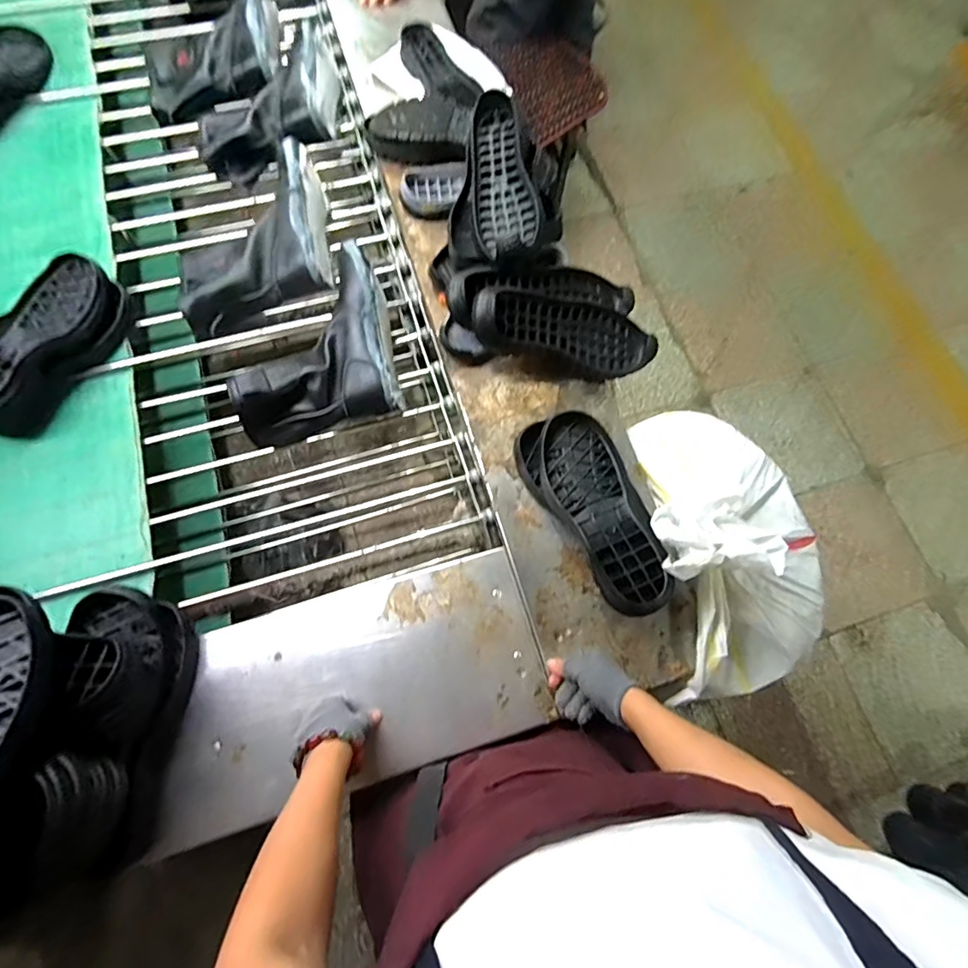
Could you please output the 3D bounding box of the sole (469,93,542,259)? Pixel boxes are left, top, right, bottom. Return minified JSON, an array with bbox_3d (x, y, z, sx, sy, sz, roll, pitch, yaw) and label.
[{"bbox_3d":[0.032,-0.469,0.780,0.101,0.061,0.291,-2,73,-5],"label":"sole"}]

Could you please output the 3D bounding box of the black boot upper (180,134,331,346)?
[{"bbox_3d":[-0.387,-0.410,0.841,0.262,0.083,0.261,-17,75,-10],"label":"black boot upper"}]

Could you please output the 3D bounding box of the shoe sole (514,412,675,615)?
[{"bbox_3d":[0.156,0.031,0.692,0.120,0.058,0.296,-27,66,-5],"label":"shoe sole"}]

